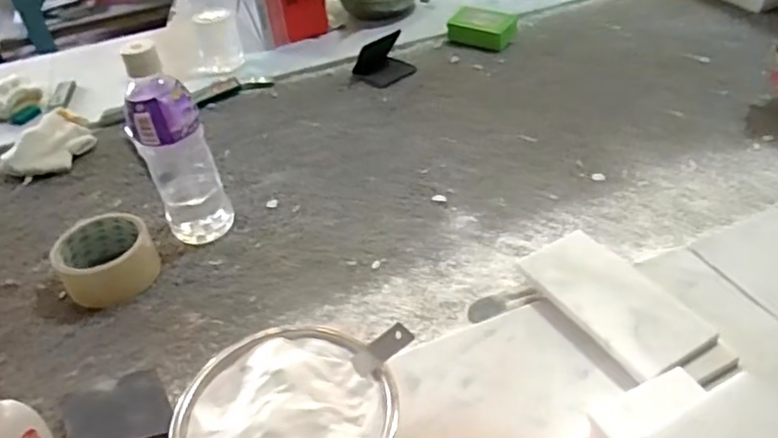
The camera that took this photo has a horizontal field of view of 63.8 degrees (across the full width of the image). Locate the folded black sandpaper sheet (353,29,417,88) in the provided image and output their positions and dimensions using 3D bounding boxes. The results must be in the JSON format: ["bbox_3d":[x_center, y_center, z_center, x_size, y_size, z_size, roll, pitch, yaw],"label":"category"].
[{"bbox_3d":[-0.003,-0.233,0.913,0.084,0.045,0.066,-26,42,-24],"label":"folded black sandpaper sheet"}]

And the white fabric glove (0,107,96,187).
[{"bbox_3d":[-0.435,-0.094,0.804,0.079,0.041,0.119,15,43,26],"label":"white fabric glove"}]

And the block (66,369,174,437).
[{"bbox_3d":[-0.205,0.150,0.479,0.066,0.033,0.081,-21,41,-17],"label":"block"}]

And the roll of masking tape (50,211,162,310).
[{"bbox_3d":[-0.279,0.038,0.617,0.089,0.043,0.088,-23,41,-20],"label":"roll of masking tape"}]

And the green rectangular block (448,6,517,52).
[{"bbox_3d":[0.150,-0.298,0.978,0.097,0.035,0.070,18,45,28],"label":"green rectangular block"}]

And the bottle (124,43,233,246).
[{"bbox_3d":[-0.211,-0.070,0.614,0.065,0.198,0.067,-18,39,-15],"label":"bottle"}]

